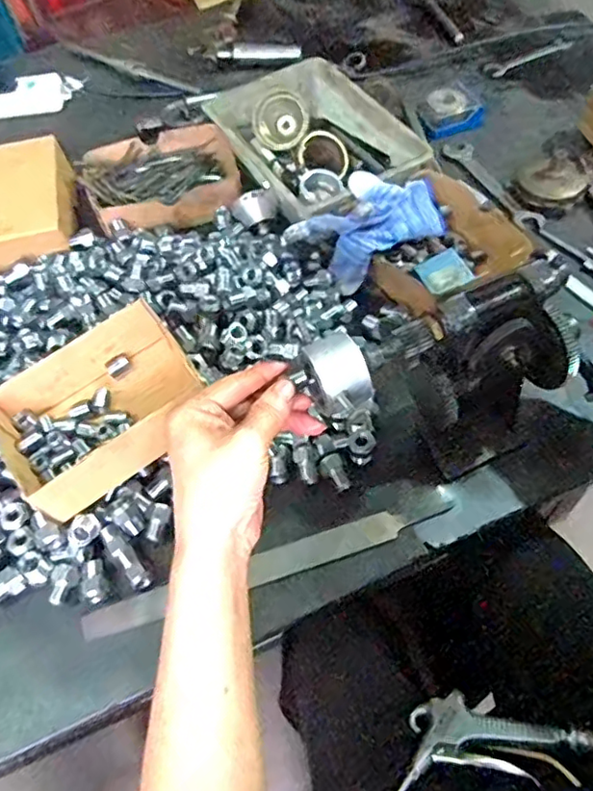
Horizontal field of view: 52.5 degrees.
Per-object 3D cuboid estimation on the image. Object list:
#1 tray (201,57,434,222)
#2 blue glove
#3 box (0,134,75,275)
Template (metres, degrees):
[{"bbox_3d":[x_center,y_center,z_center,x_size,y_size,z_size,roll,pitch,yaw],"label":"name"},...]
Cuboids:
[{"bbox_3d":[0.015,-0.303,0.710,0.175,0.055,0.253,-26,59,-14],"label":"tray"},{"bbox_3d":[0.081,-0.179,0.615,0.168,0.073,0.079,-26,59,-14],"label":"blue glove"},{"bbox_3d":[-0.317,-0.214,0.678,0.124,0.055,0.169,-12,56,-5],"label":"box"}]

